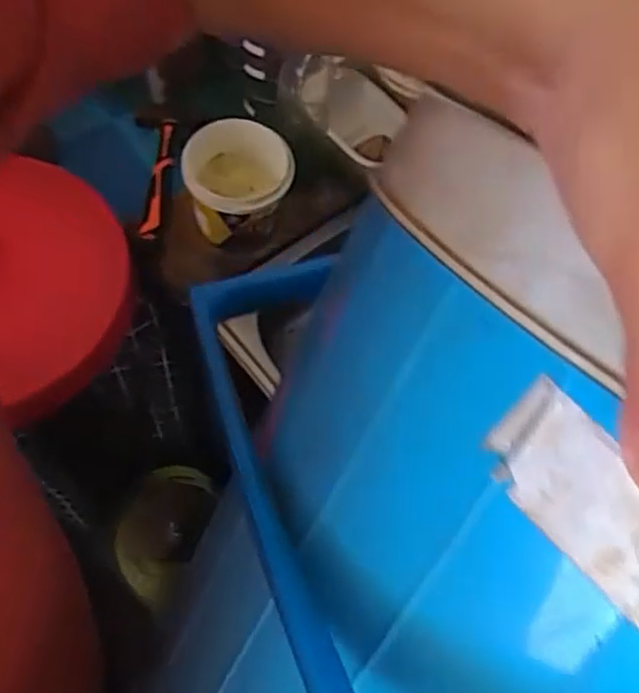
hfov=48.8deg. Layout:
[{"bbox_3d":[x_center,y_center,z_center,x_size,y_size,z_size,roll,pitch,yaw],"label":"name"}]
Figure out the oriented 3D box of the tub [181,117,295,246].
[{"bbox_3d":[-0.106,-0.209,0.936,0.135,0.113,0.130,2,61,-3],"label":"tub"}]

